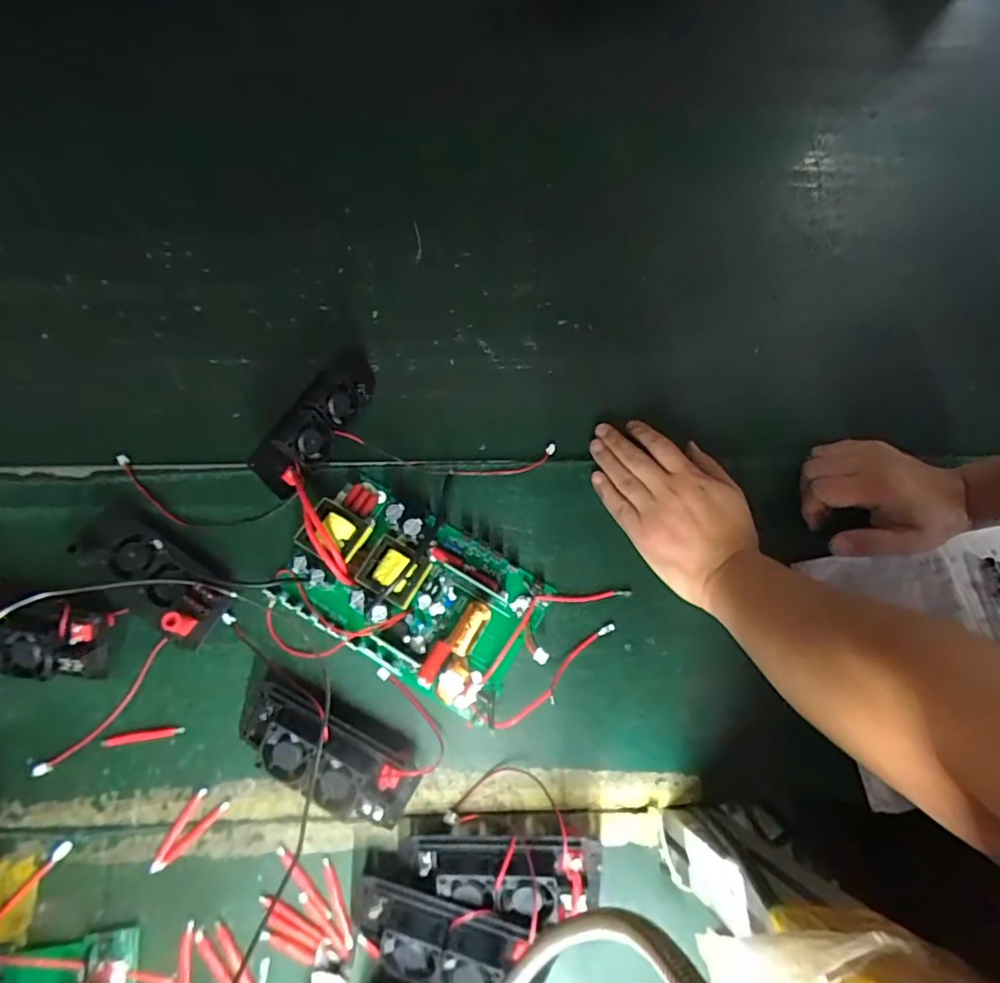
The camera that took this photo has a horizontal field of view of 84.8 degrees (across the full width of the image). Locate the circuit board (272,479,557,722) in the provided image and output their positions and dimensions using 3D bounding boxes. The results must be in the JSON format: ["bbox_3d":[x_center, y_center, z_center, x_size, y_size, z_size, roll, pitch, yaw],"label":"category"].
[{"bbox_3d":[-0.071,0.081,0.457,0.217,0.044,0.132,29,73,10],"label":"circuit board"}]

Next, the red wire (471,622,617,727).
[{"bbox_3d":[0.043,0.149,0.438,0.134,0.039,0.026,-28,73,-10],"label":"red wire"}]

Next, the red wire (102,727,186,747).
[{"bbox_3d":[-0.287,0.196,0.437,0.064,0.009,0.008,-6,70,-3],"label":"red wire"}]

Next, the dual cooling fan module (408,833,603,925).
[{"bbox_3d":[0.003,0.270,0.394,0.137,0.043,0.056,2,71,1],"label":"dual cooling fan module"}]

